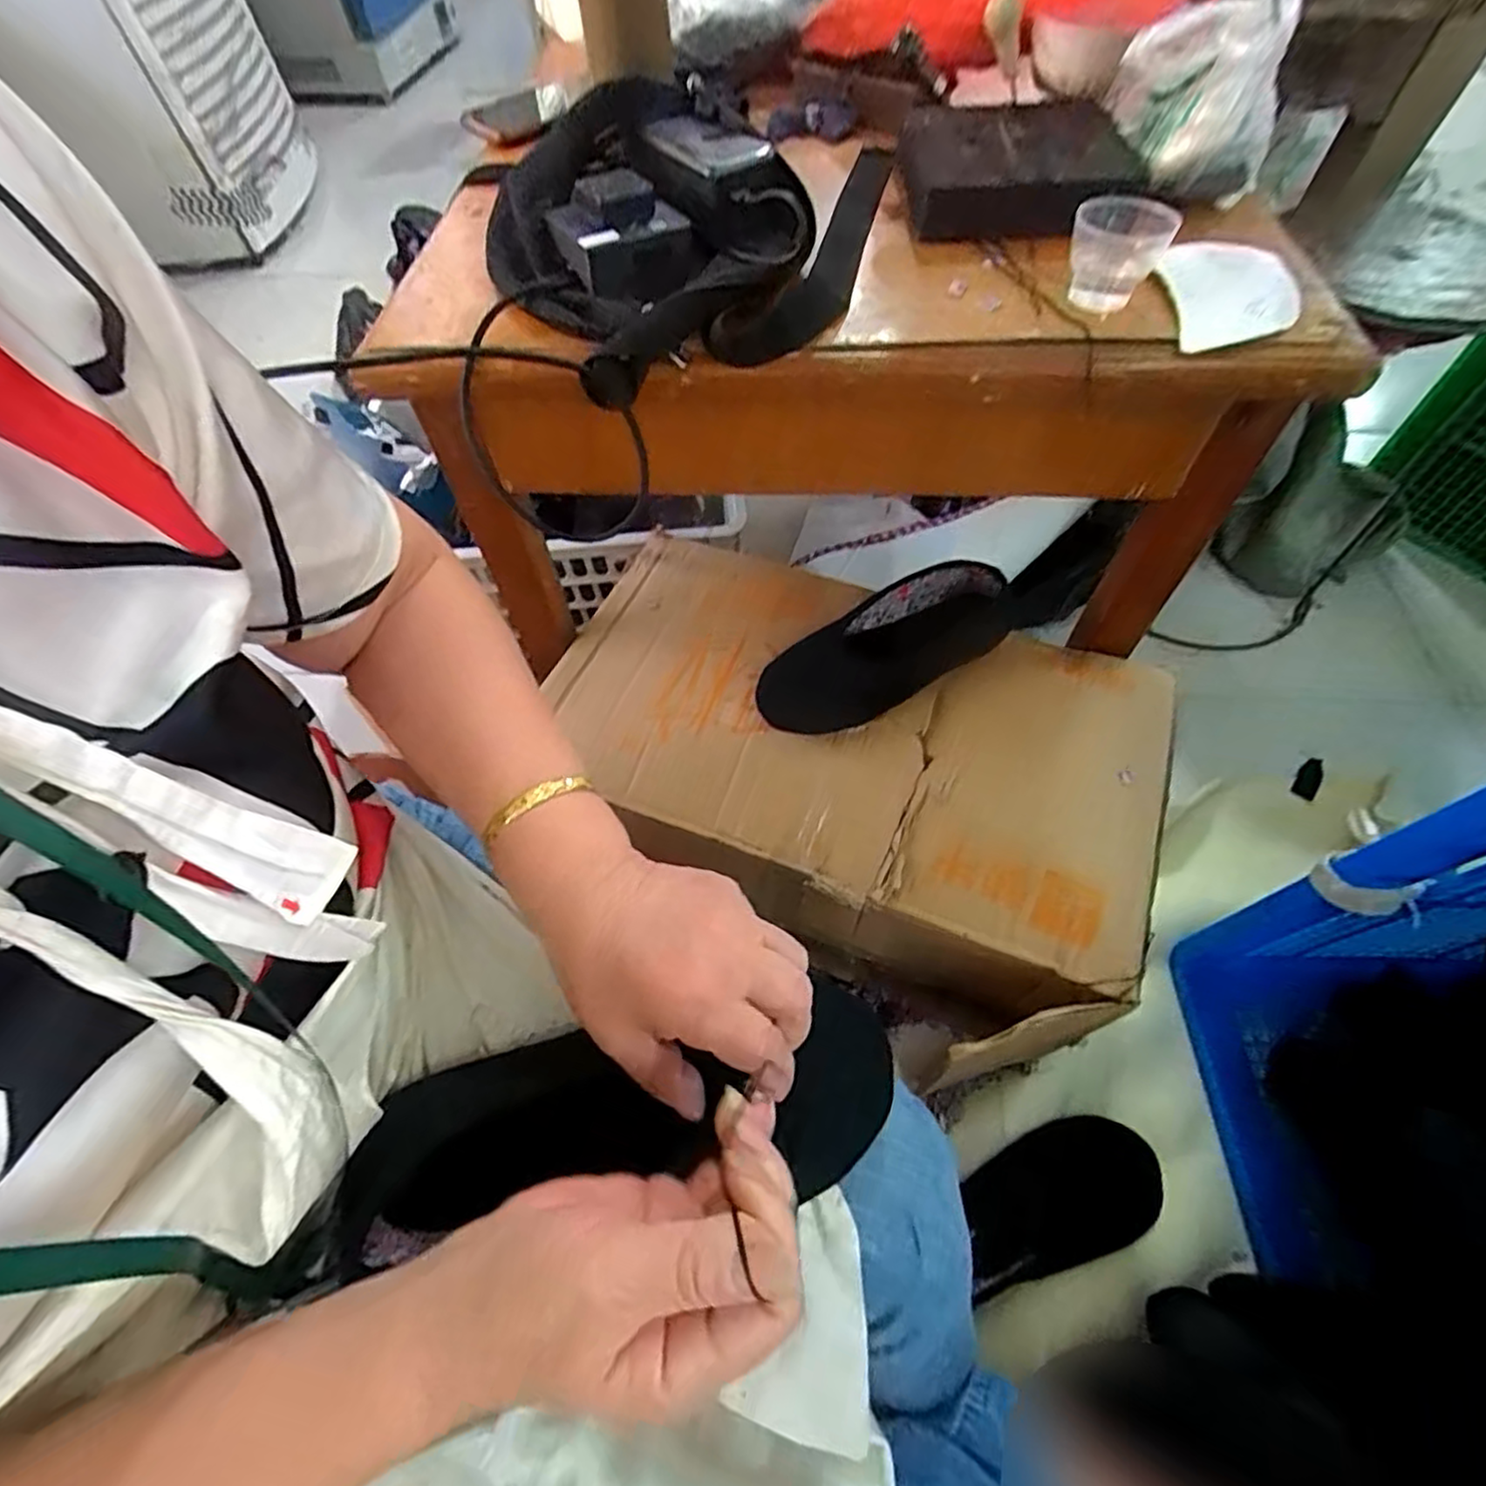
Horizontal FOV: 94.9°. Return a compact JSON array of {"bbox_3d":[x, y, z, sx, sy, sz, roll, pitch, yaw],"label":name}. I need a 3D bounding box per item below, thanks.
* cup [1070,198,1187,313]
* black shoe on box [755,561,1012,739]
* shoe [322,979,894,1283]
[{"bbox_3d":[0.227,-0.300,0.416,0.054,0.050,0.055,-1,59,2],"label":"cup"},{"bbox_3d":[0.130,-0.081,0.608,0.241,0.057,0.093,-29,62,-14],"label":"black shoe on box"},{"bbox_3d":[-0.051,0.174,0.320,0.242,0.043,0.079,-6,59,-5],"label":"shoe"}]

